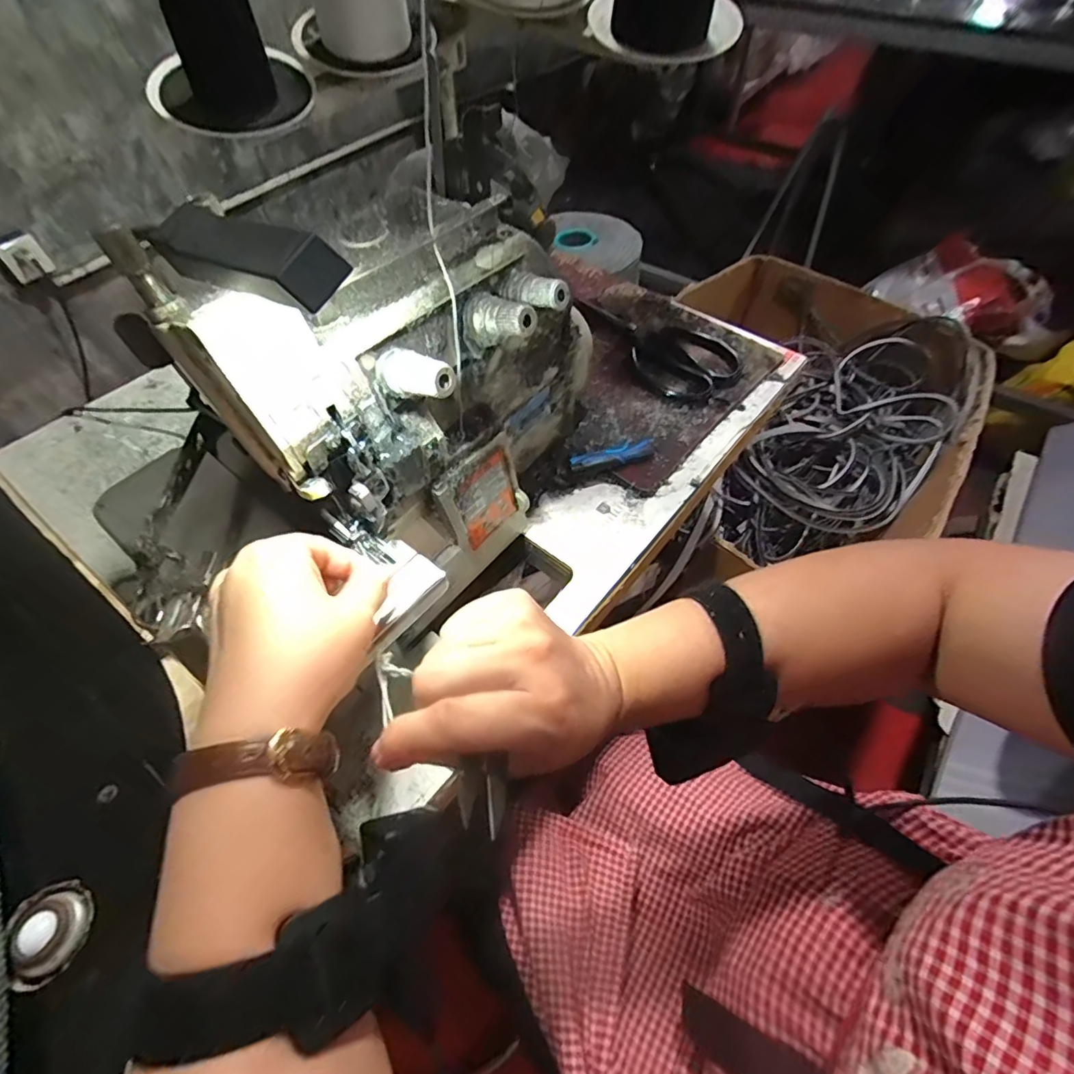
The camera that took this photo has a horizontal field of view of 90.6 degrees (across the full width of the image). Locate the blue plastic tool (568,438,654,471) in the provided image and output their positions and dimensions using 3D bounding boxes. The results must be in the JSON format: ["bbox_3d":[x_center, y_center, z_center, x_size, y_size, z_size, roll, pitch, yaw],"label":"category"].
[{"bbox_3d":[0.071,-0.076,0.487,0.083,0.009,0.025,-18,56,-10],"label":"blue plastic tool"}]

